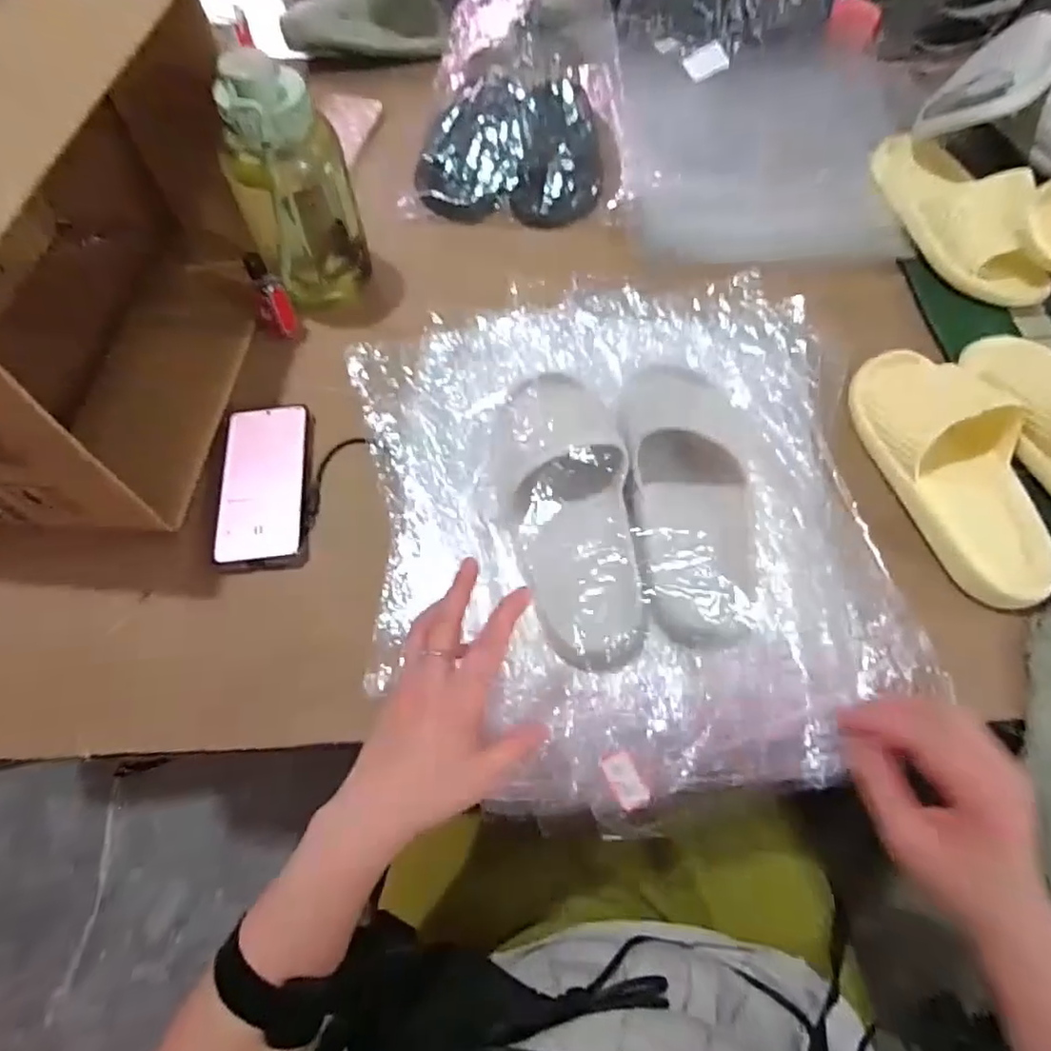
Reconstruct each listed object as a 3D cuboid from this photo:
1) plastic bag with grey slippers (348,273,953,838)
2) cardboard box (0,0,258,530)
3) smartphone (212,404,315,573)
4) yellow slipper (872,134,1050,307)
[{"bbox_3d":[0.088,-0.028,0.514,0.417,0.068,0.461,-11,63,-4],"label":"plastic bag with grey slippers"},{"bbox_3d":[-0.428,-0.237,0.530,0.290,0.249,0.416,7,63,6],"label":"cardboard box"},{"bbox_3d":[-0.236,-0.037,0.559,0.080,0.011,0.169,-7,63,-2],"label":"smartphone"},{"bbox_3d":[0.480,-0.349,0.682,0.099,0.075,0.243,-13,63,-5],"label":"yellow slipper"}]

